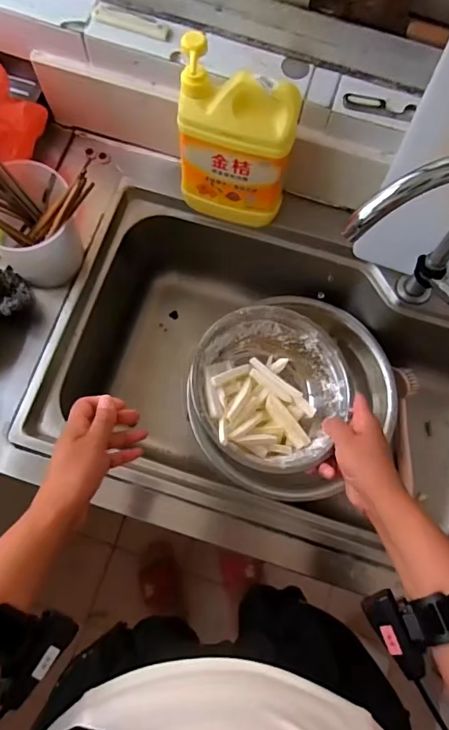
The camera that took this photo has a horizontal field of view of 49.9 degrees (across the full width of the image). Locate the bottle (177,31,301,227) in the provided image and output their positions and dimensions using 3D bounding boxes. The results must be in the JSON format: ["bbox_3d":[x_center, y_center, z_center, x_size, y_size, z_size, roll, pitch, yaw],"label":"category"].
[{"bbox_3d":[0.010,-0.289,0.651,0.156,0.232,0.069,21,75,3],"label":"bottle"}]

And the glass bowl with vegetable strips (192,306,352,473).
[{"bbox_3d":[0.055,0.027,0.549,0.171,0.076,0.180,1,75,-2],"label":"glass bowl with vegetable strips"}]

